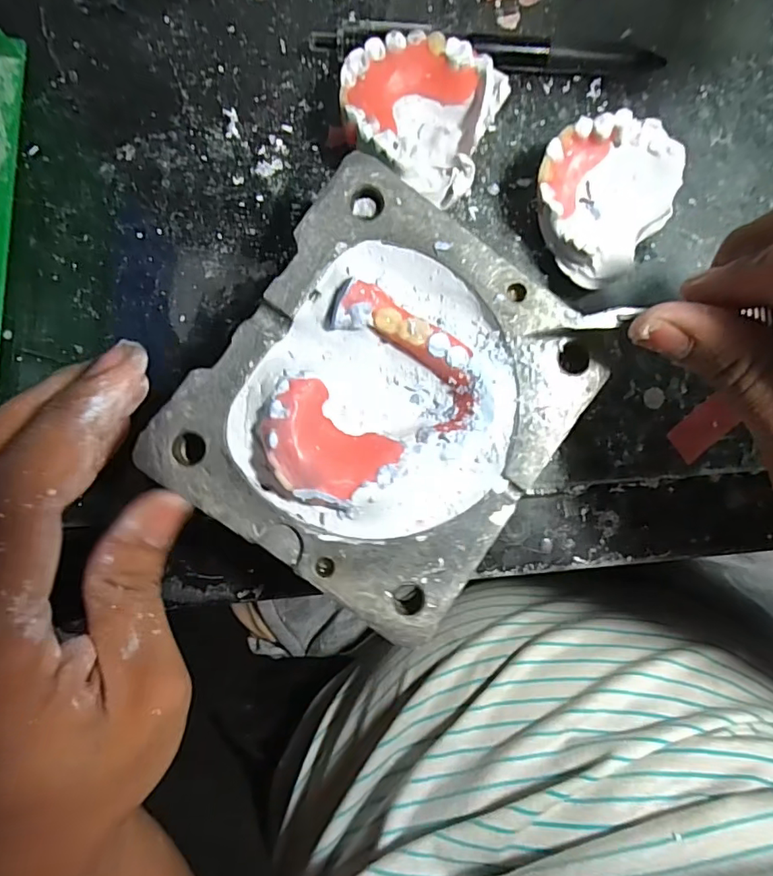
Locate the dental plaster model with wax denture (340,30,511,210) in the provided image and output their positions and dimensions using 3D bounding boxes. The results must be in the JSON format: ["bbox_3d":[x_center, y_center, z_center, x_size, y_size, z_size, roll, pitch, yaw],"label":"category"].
[{"bbox_3d":[0.011,-0.124,0.204,0.057,0.029,0.057,0,91,-5],"label":"dental plaster model with wax denture"}]

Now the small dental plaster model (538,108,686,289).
[{"bbox_3d":[0.085,-0.097,0.212,0.052,0.027,0.063,38,88,-4],"label":"small dental plaster model"}]

